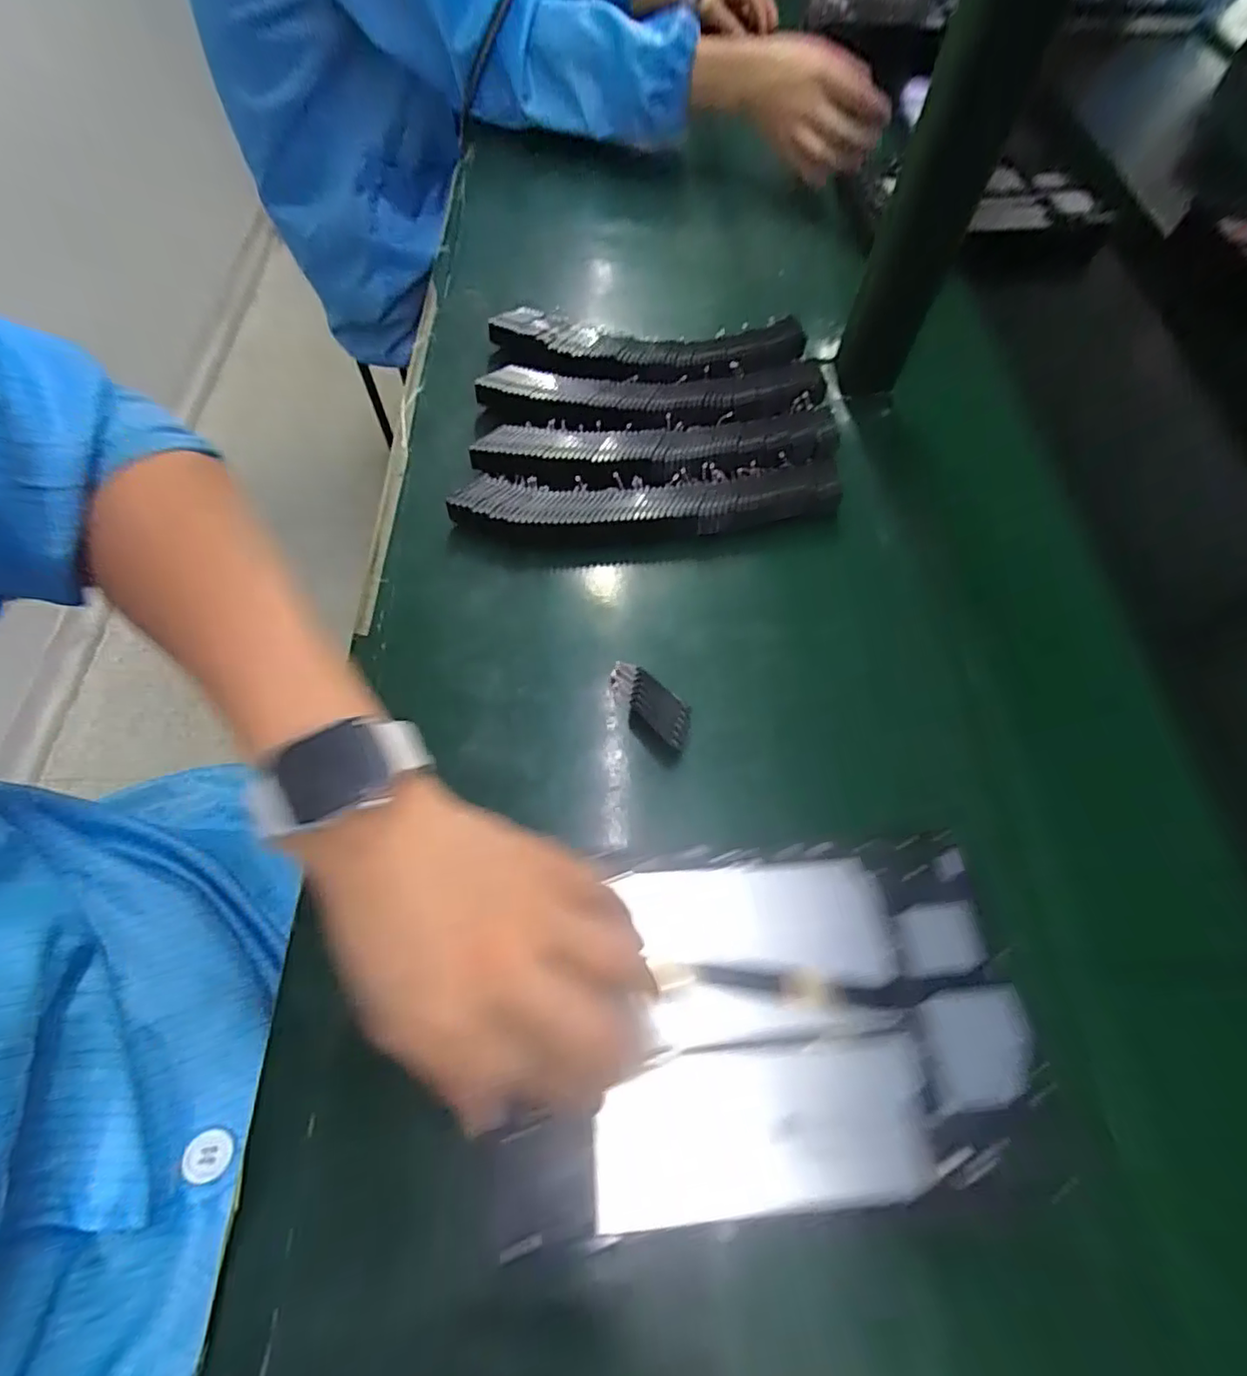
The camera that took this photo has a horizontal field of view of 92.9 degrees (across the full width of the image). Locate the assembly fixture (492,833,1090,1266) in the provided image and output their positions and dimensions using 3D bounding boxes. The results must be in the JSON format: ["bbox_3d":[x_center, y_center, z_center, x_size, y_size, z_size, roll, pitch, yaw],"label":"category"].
[{"bbox_3d":[0.066,0.155,0.283,0.234,0.036,0.148,-4,63,-3],"label":"assembly fixture"}]

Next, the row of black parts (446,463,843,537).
[{"bbox_3d":[0.022,-0.129,0.416,0.269,0.029,0.050,-6,63,-4],"label":"row of black parts"}]

